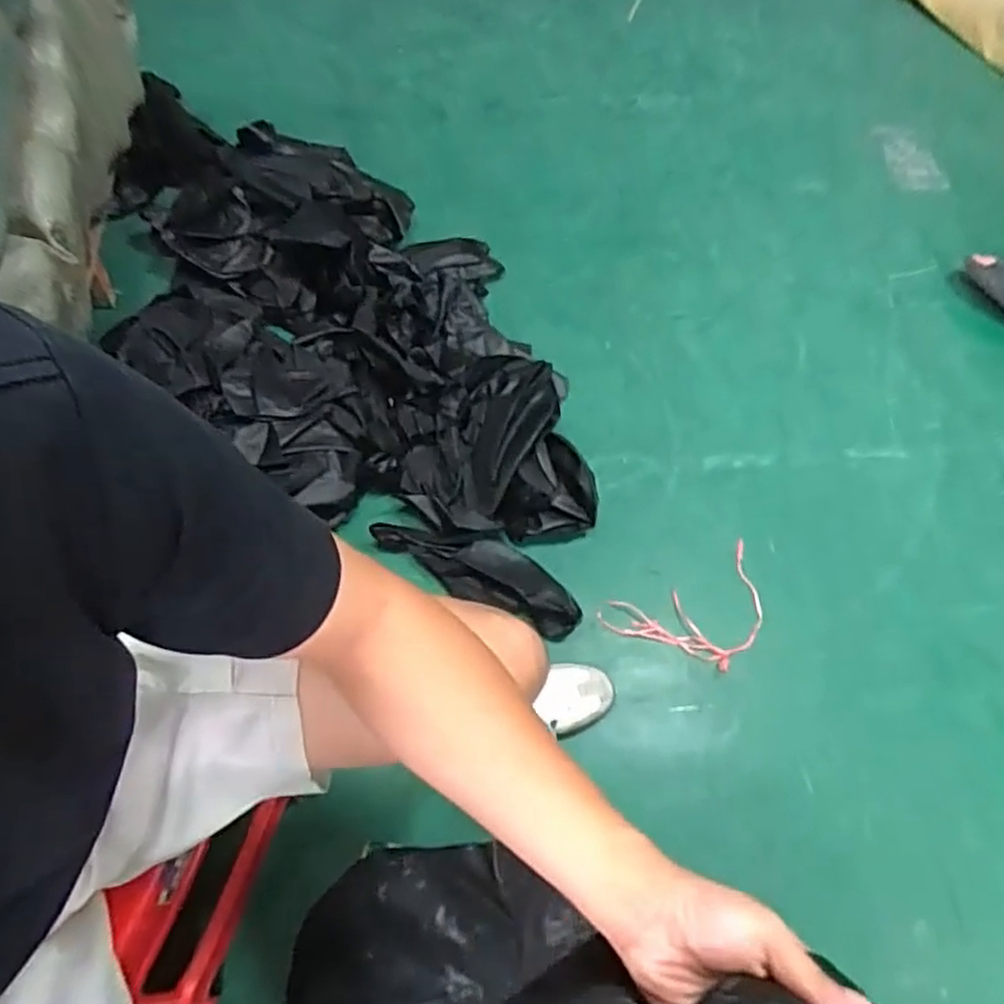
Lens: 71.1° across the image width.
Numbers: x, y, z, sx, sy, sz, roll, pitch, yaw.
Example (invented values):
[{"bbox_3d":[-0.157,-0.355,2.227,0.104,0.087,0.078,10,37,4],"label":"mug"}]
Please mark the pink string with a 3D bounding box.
[{"bbox_3d":[0.307,0.187,1.114,0.276,0.012,0.167,-20,65,-14],"label":"pink string"}]

